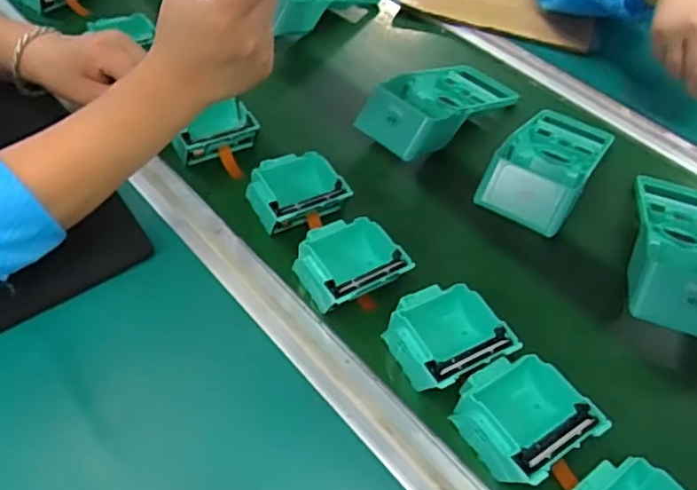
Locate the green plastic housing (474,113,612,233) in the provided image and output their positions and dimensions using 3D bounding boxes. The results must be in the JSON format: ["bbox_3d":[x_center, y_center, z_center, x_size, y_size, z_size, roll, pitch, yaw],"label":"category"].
[{"bbox_3d":[0.194,-0.082,0.590,0.083,0.052,0.182,28,54,19],"label":"green plastic housing"}]

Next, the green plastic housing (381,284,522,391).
[{"bbox_3d":[0.072,0.068,0.457,0.077,0.034,0.080,-21,54,-20],"label":"green plastic housing"}]

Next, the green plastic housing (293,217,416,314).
[{"bbox_3d":[-0.002,0.015,0.497,0.078,0.037,0.081,-23,55,-22],"label":"green plastic housing"}]

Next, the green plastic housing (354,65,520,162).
[{"bbox_3d":[0.091,-0.152,0.638,0.182,0.058,0.092,-33,59,-27],"label":"green plastic housing"}]

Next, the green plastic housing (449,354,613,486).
[{"bbox_3d":[0.120,0.116,0.420,0.083,0.041,0.080,-25,56,-23],"label":"green plastic housing"}]

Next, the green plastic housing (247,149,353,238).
[{"bbox_3d":[-0.048,-0.048,0.550,0.076,0.034,0.072,-21,54,-20],"label":"green plastic housing"}]

